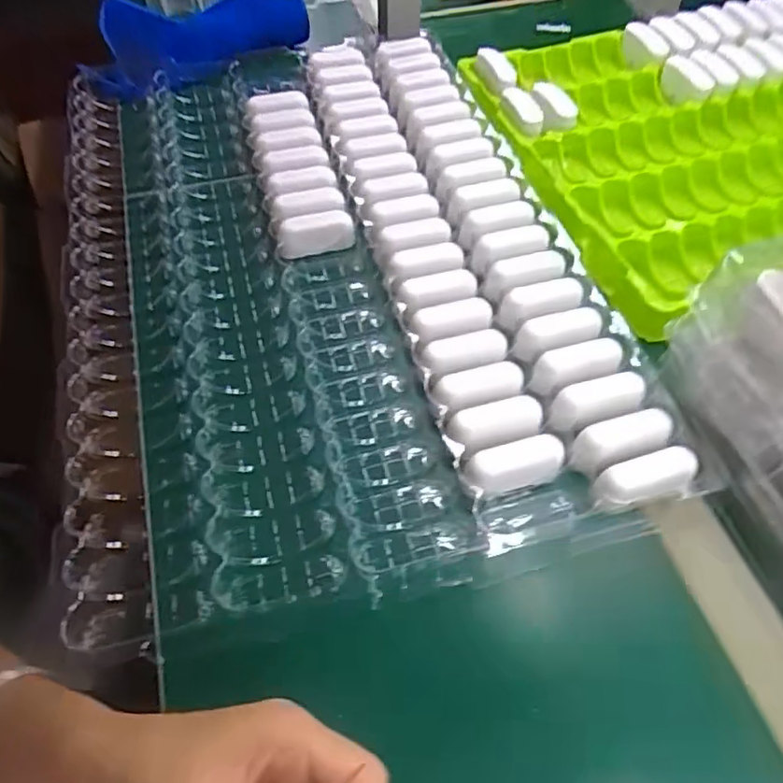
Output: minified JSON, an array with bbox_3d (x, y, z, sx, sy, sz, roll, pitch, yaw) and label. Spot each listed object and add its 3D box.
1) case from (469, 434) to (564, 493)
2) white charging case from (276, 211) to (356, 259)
[{"bbox_3d":[0.078,0.049,0.375,0.059,0.030,0.026,-15,57,-11],"label":"case"},{"bbox_3d":[-0.062,-0.130,0.496,0.062,0.030,0.020,-14,57,-10],"label":"white charging case"}]

